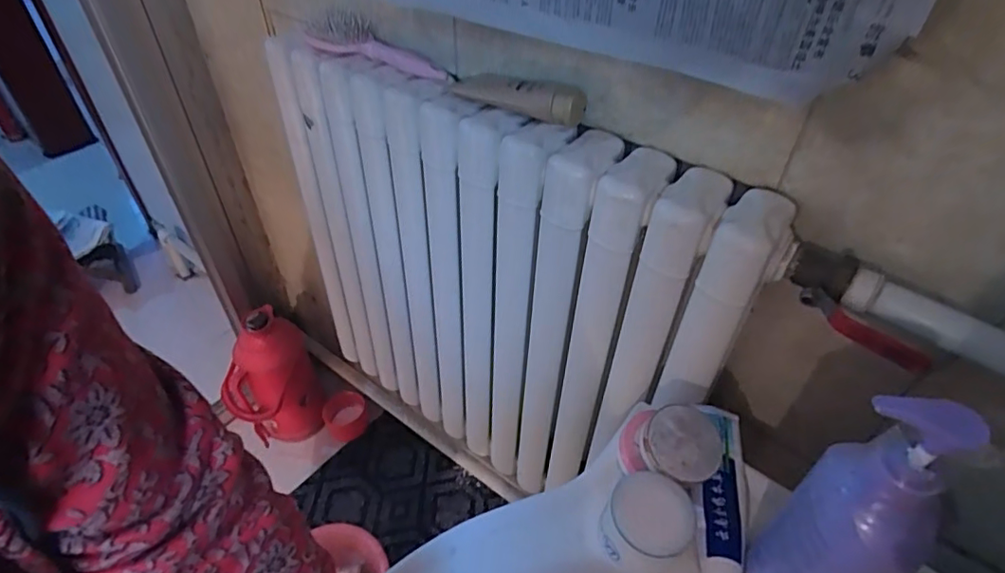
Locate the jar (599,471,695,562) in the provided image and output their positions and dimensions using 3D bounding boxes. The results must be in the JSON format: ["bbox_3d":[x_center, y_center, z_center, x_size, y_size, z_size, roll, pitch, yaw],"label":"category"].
[{"bbox_3d":[0.130,0.209,0.494,0.072,0.047,0.071,1,43,-1],"label":"jar"}]

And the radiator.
[{"bbox_3d":[-0.059,0.037,0.852,0.736,0.673,0.085,27,49,25],"label":"radiator"}]

